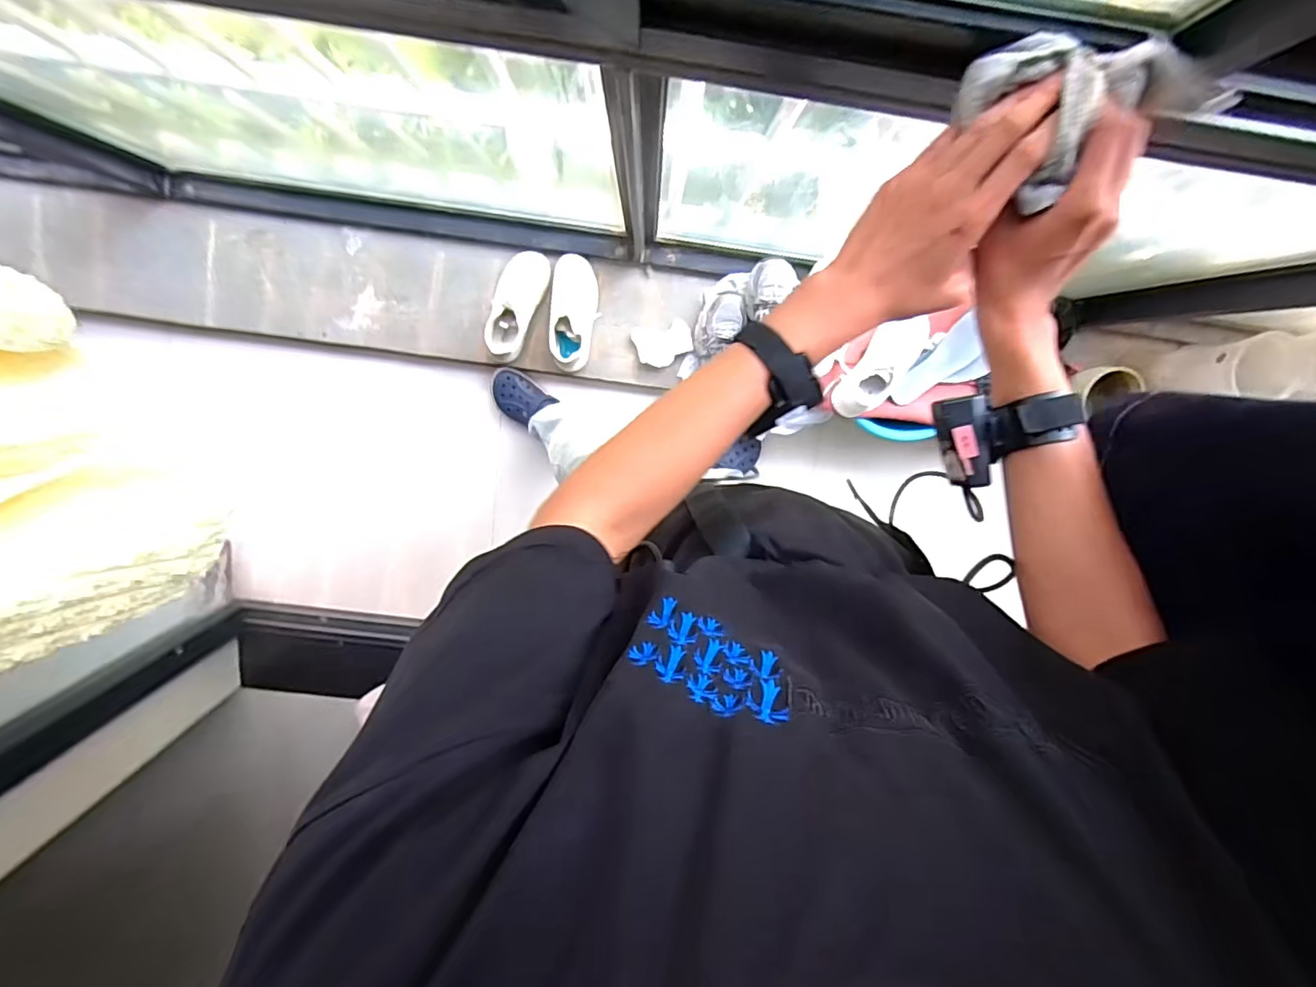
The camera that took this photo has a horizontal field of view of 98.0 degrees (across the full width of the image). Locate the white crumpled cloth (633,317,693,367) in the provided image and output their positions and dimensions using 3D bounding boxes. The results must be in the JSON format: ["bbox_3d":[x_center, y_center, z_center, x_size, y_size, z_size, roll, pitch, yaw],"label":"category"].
[{"bbox_3d":[0.013,-0.357,1.362,0.135,0.018,0.099,-14,98,-2],"label":"white crumpled cloth"}]

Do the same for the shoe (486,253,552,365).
[{"bbox_3d":[-0.318,-0.434,1.308,0.111,0.091,0.231,16,96,-5],"label":"shoe"}]

